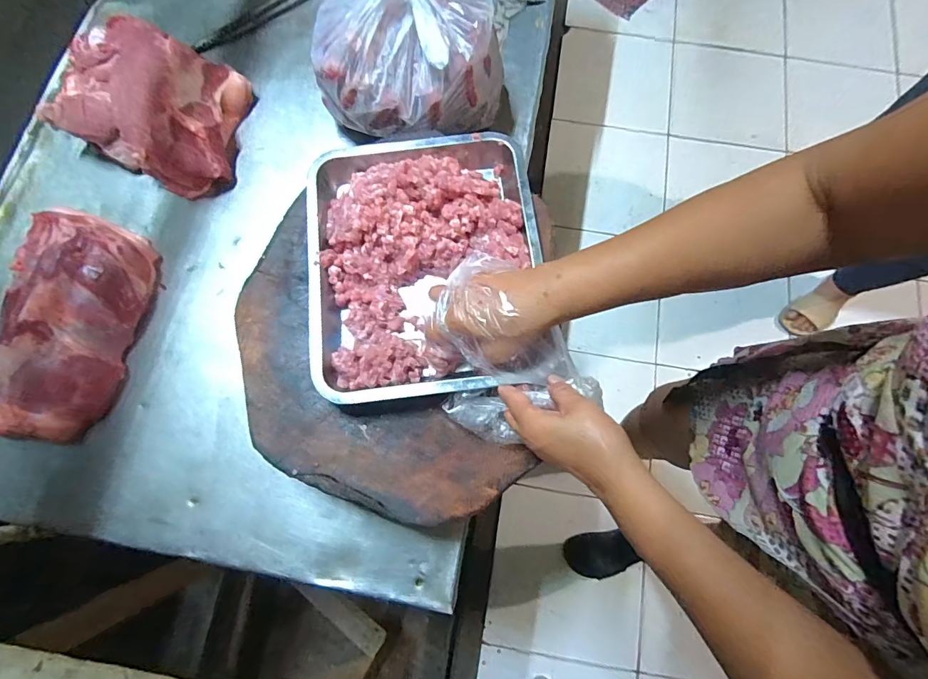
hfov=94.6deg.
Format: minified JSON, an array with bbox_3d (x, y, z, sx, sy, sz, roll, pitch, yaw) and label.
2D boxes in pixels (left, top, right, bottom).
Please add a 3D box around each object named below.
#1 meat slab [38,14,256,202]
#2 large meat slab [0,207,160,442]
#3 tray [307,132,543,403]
[{"bbox_3d":[-0.458,-0.351,0.632,0.274,0.079,0.205,22,76,4],"label":"meat slab"},{"bbox_3d":[-0.527,-0.029,0.570,0.167,0.047,0.311,7,76,0],"label":"large meat slab"},{"bbox_3d":[-0.047,-0.095,0.475,0.252,0.077,0.306,-6,76,-3],"label":"tray"}]

